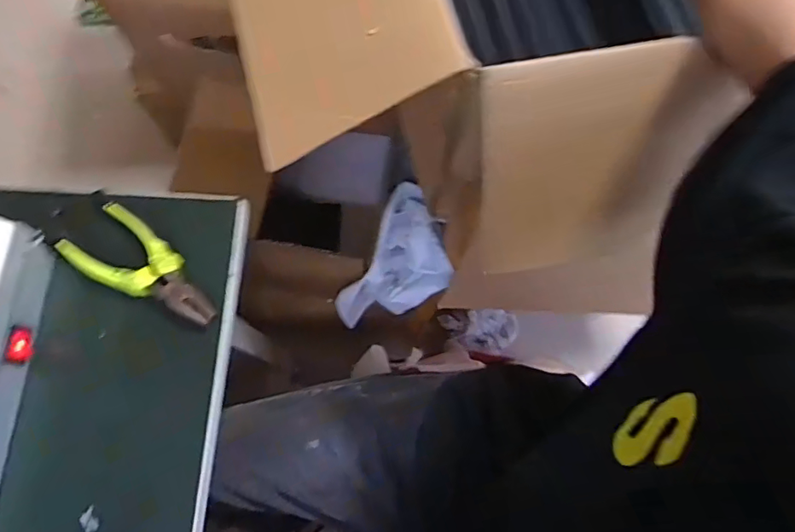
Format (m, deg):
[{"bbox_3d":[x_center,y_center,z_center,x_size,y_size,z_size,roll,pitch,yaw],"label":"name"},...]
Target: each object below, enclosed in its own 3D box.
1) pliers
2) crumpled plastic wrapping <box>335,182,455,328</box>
[{"bbox_3d":[-0.209,0.005,0.442,0.136,0.013,0.059,35,74,9],"label":"pliers"},{"bbox_3d":[-0.020,-0.003,0.742,0.160,0.126,0.137,-24,74,-10],"label":"crumpled plastic wrapping"}]

